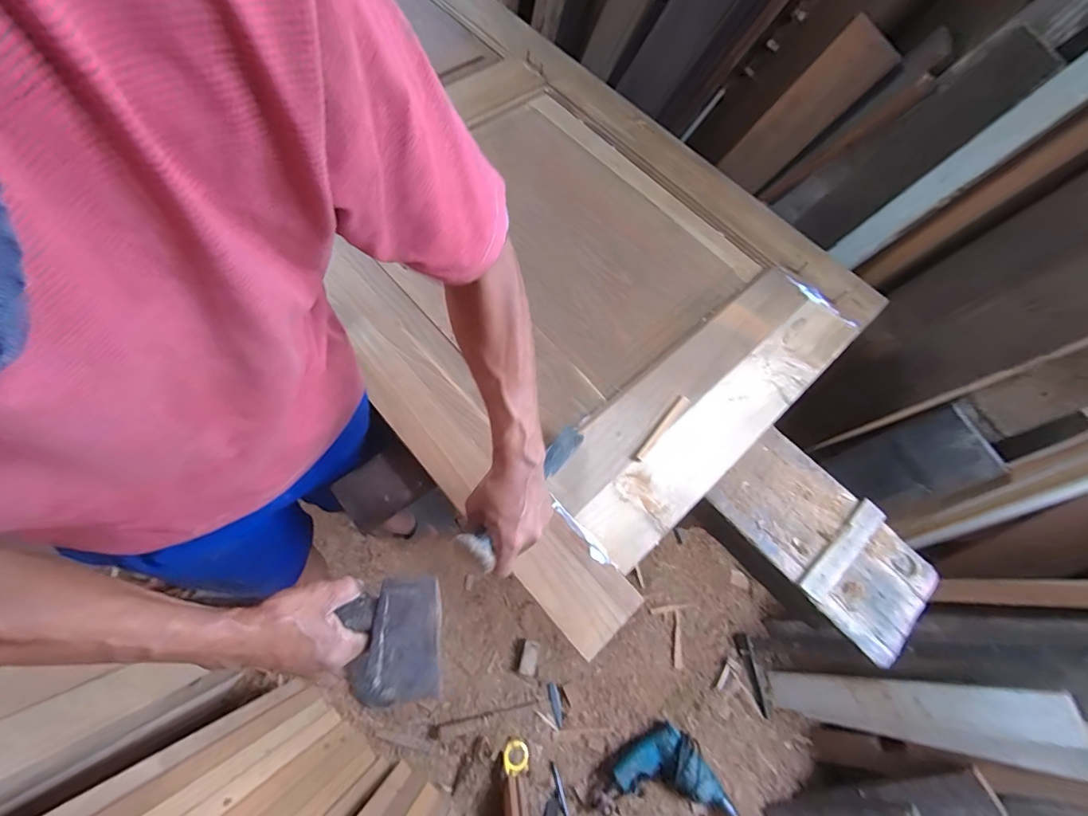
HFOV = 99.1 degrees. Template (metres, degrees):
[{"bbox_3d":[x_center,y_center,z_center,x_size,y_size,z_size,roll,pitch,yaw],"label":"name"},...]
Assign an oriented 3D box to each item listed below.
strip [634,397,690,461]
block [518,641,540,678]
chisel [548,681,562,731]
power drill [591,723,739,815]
[{"bbox_3d":[0.179,0.029,0.700,0.015,0.009,0.132,39,71,13],"label":"strip"},{"bbox_3d":[-0.038,0.635,1.174,0.042,0.022,0.077,11,67,2],"label":"block"},{"bbox_3d":[0.029,0.728,1.135,0.022,0.007,0.095,-10,55,-7],"label":"chisel"},{"bbox_3d":[0.267,0.805,1.019,0.299,0.075,0.177,0,67,-3],"label":"power drill"}]

